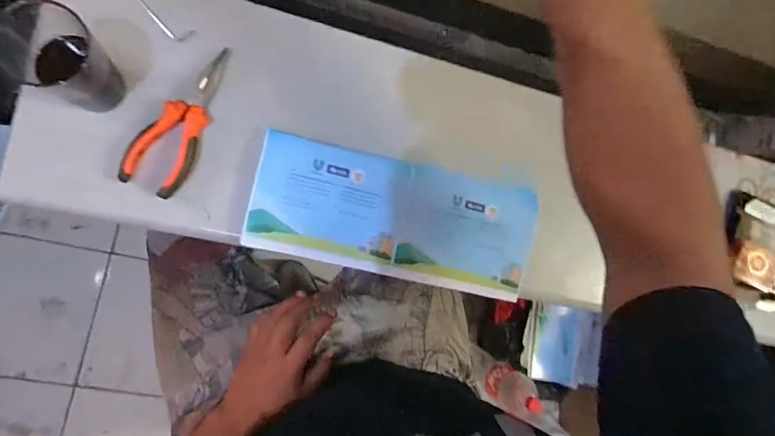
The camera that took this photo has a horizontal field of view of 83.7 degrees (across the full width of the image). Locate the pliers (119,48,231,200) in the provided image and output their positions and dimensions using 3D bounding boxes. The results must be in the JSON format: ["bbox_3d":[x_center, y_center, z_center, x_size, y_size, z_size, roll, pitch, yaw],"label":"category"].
[{"bbox_3d":[-0.200,-0.097,0.413,0.058,0.024,0.150,19,88,-9],"label":"pliers"}]

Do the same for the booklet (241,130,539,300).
[{"bbox_3d":[0.012,0.000,0.459,0.299,0.016,0.123,12,90,-12],"label":"booklet"}]

